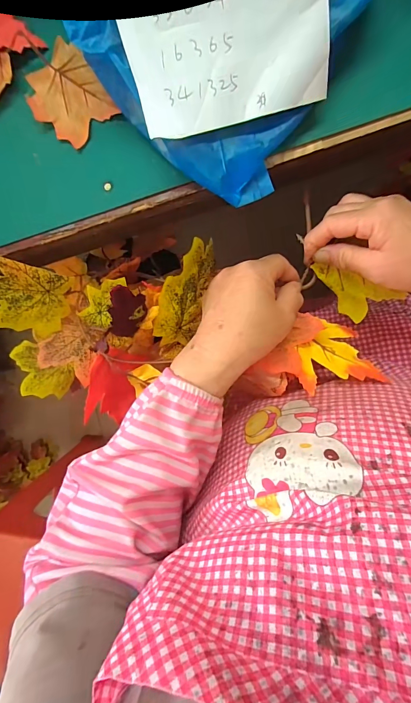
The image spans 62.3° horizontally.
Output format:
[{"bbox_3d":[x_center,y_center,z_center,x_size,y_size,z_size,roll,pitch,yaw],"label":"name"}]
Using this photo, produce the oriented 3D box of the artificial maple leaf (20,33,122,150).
[{"bbox_3d":[-0.124,-0.227,0.296,0.062,0.012,0.088,-32,86,7],"label":"artificial maple leaf"}]

